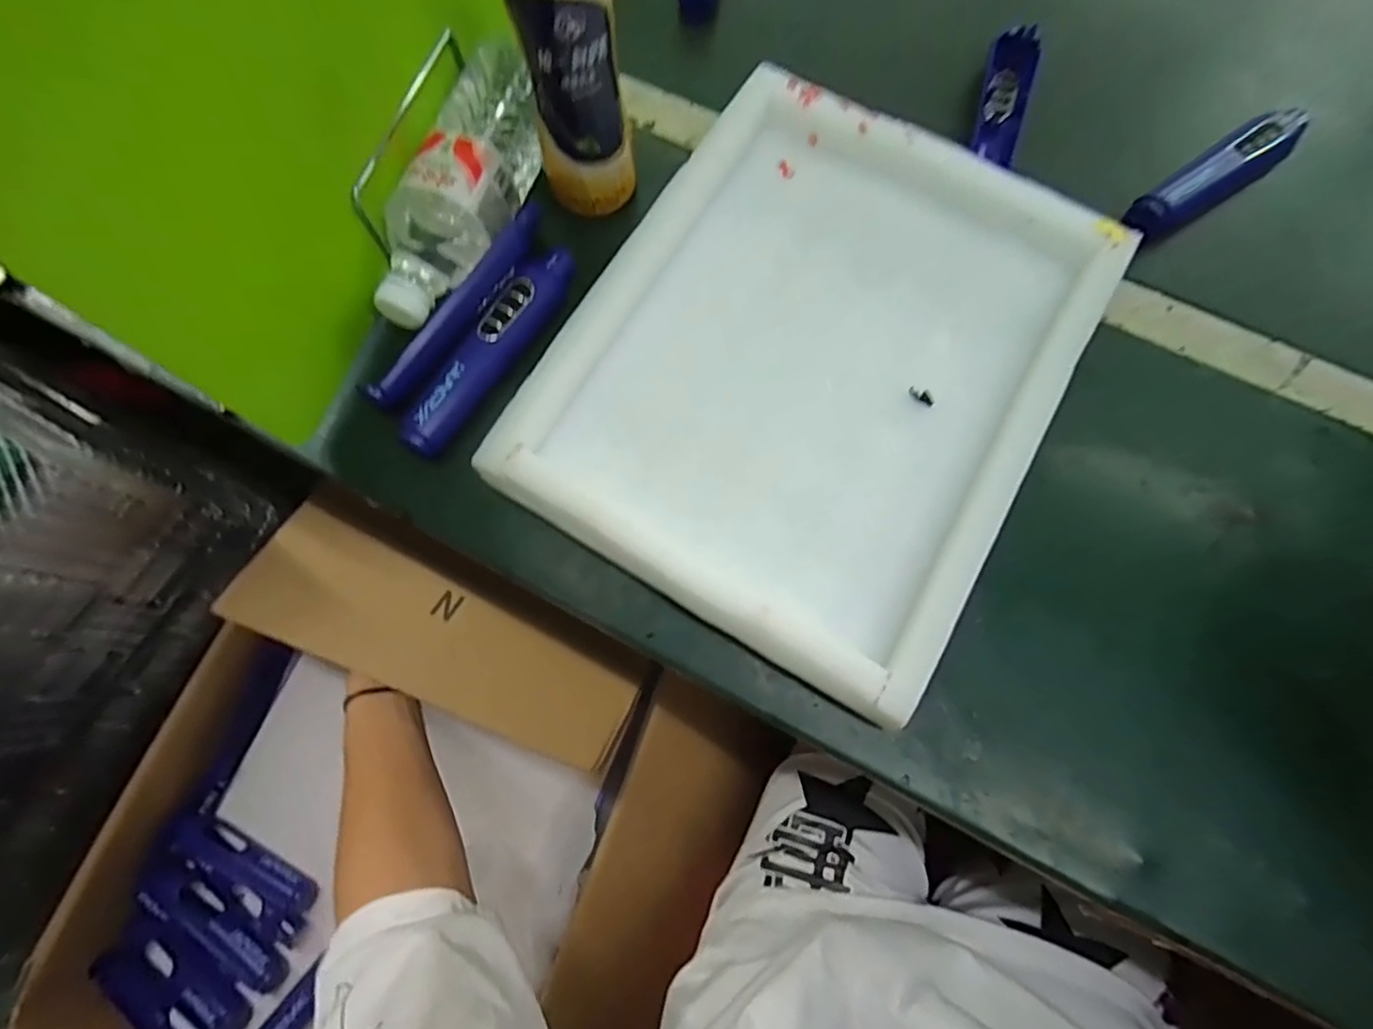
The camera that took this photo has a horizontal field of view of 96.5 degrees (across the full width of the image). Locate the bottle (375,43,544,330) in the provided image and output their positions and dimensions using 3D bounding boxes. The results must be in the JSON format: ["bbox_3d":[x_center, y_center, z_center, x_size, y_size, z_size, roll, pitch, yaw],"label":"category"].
[{"bbox_3d":[-0.150,-0.222,0.416,0.067,0.054,0.206,16,75,5],"label":"bottle"}]

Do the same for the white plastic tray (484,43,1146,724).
[{"bbox_3d":[0.083,-0.097,0.395,0.283,0.044,0.355,30,77,9],"label":"white plastic tray"}]

